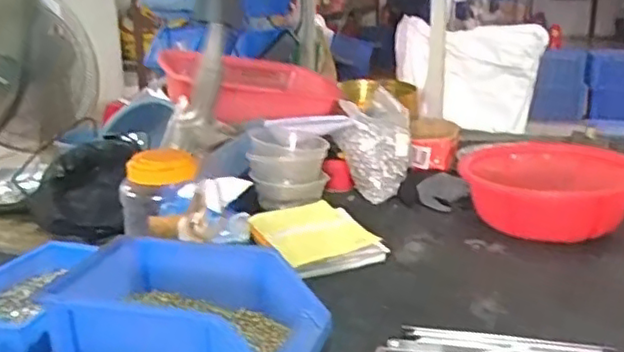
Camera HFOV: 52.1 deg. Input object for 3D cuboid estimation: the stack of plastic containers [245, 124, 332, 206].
[{"bbox_3d":[-0.037,-0.017,1.078,0.127,0.116,0.118,-1,17,0],"label":"stack of plastic containers"}]

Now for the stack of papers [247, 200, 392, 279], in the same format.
[{"bbox_3d":[0.009,0.085,0.935,0.148,0.032,0.200,-8,19,-22],"label":"stack of papers"}]

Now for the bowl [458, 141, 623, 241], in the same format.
[{"bbox_3d":[0.369,0.019,0.997,0.245,0.080,0.245,-1,17,0],"label":"bowl"}]

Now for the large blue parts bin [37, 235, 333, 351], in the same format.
[{"bbox_3d":[-0.123,0.139,0.630,0.245,0.094,0.157,6,18,20],"label":"large blue parts bin"}]

